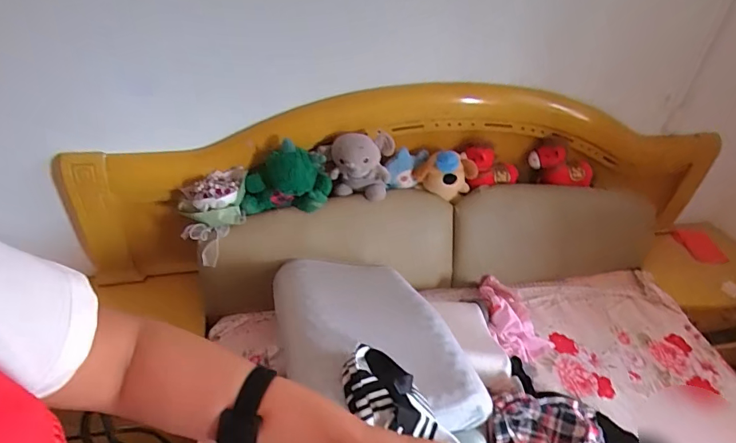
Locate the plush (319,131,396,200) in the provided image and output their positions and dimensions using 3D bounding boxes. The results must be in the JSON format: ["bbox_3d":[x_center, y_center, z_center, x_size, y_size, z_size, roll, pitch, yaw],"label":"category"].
[{"bbox_3d":[-0.028,-0.164,1.245,0.172,0.206,0.123,-10,38,-21],"label":"plush"}]

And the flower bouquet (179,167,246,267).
[{"bbox_3d":[-0.412,-0.014,1.161,0.173,0.205,0.131,-4,37,-14],"label":"flower bouquet"}]

